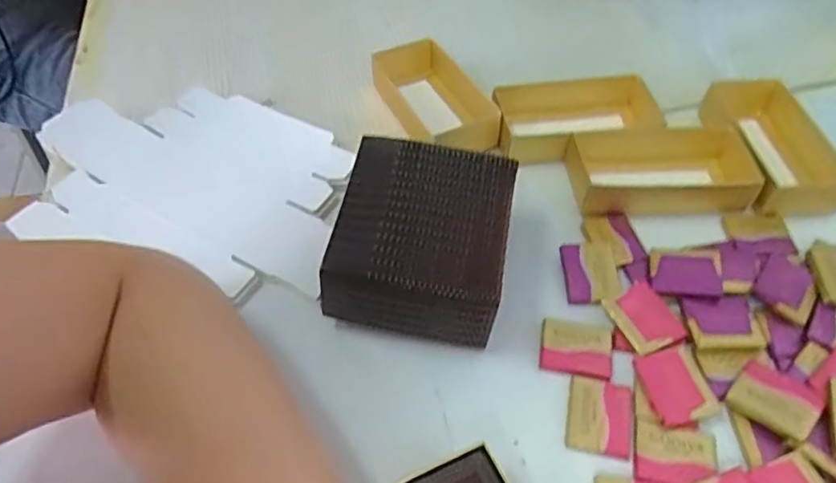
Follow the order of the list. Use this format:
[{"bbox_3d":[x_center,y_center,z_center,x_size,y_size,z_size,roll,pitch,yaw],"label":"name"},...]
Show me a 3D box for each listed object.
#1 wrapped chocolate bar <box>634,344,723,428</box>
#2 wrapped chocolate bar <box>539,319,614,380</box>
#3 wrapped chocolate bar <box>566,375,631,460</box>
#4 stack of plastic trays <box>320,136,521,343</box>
[{"bbox_3d":[0.138,0.076,0.317,0.034,0.006,0.039,-10,51,-8],"label":"wrapped chocolate bar"},{"bbox_3d":[0.090,0.059,0.334,0.038,0.004,0.031,9,51,8],"label":"wrapped chocolate bar"},{"bbox_3d":[0.095,0.090,0.310,0.032,0.004,0.040,10,51,9],"label":"wrapped chocolate bar"},{"bbox_3d":[0.003,0.001,0.348,0.102,0.063,0.109,9,51,8],"label":"stack of plastic trays"}]

